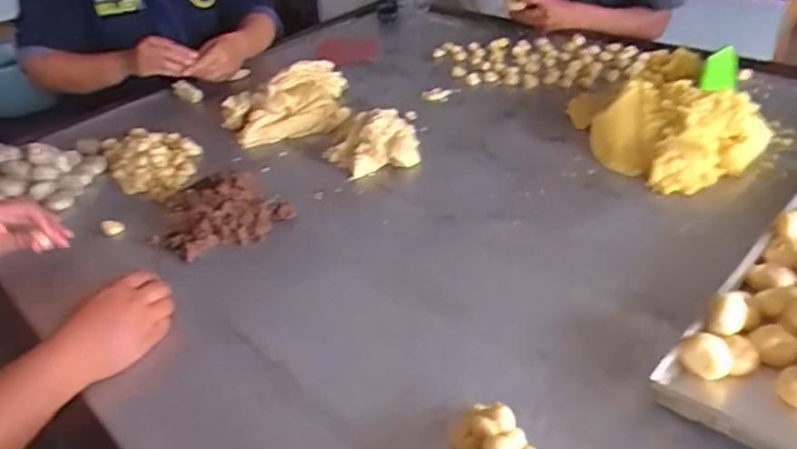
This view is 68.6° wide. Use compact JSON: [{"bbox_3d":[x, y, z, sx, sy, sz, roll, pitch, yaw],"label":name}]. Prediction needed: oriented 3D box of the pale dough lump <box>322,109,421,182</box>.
[{"bbox_3d":[-0.038,-0.131,0.927,0.146,0.070,0.092,-14,37,-10],"label":"pale dough lump"}]

